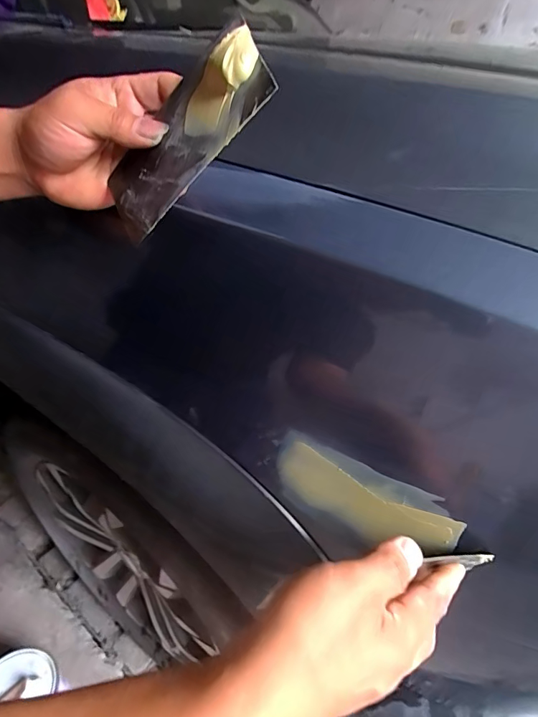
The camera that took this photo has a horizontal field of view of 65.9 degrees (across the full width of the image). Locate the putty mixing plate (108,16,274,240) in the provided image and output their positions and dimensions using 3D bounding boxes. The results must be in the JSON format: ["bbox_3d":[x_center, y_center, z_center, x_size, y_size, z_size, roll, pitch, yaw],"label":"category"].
[{"bbox_3d":[-0.057,-0.142,0.264,0.016,0.132,0.070,14,43,-57],"label":"putty mixing plate"}]

